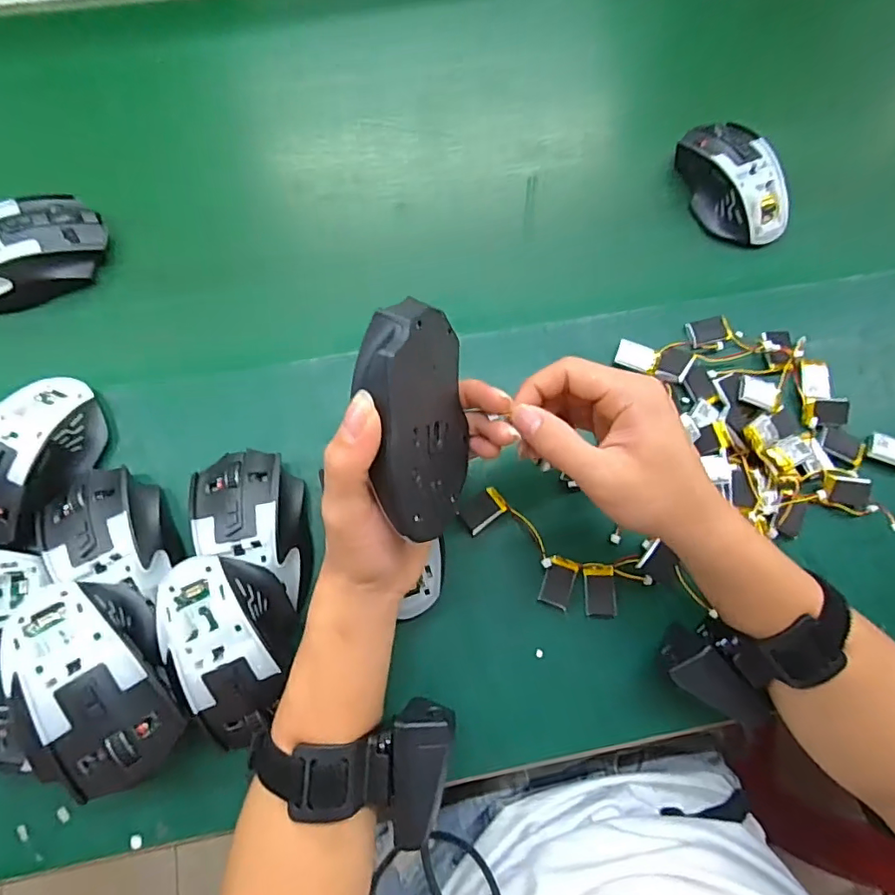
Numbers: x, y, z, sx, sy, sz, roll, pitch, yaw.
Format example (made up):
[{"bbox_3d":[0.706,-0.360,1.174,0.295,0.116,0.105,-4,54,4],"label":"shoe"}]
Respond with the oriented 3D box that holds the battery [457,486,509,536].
[{"bbox_3d":[0.025,0.044,0.374,0.032,0.006,0.020,-35,78,-11],"label":"battery"}]

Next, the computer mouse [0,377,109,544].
[{"bbox_3d":[-0.279,0.007,0.361,0.067,0.041,0.113,27,75,6],"label":"computer mouse"}]

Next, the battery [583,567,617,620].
[{"bbox_3d":[0.104,0.098,0.364,0.020,0.004,0.033,0,74,-1],"label":"battery"}]

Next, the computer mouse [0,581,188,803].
[{"bbox_3d":[-0.200,0.130,0.296,0.074,0.039,0.121,-28,76,-9],"label":"computer mouse"}]

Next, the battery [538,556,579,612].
[{"bbox_3d":[0.076,0.092,0.365,0.020,0.004,0.033,20,74,5],"label":"battery"}]

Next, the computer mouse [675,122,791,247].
[{"bbox_3d":[0.236,-0.222,0.452,0.058,0.052,0.112,-17,75,-6],"label":"computer mouse"}]

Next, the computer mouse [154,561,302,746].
[{"bbox_3d":[-0.126,0.115,0.318,0.068,0.040,0.105,-24,76,-8],"label":"computer mouse"}]

